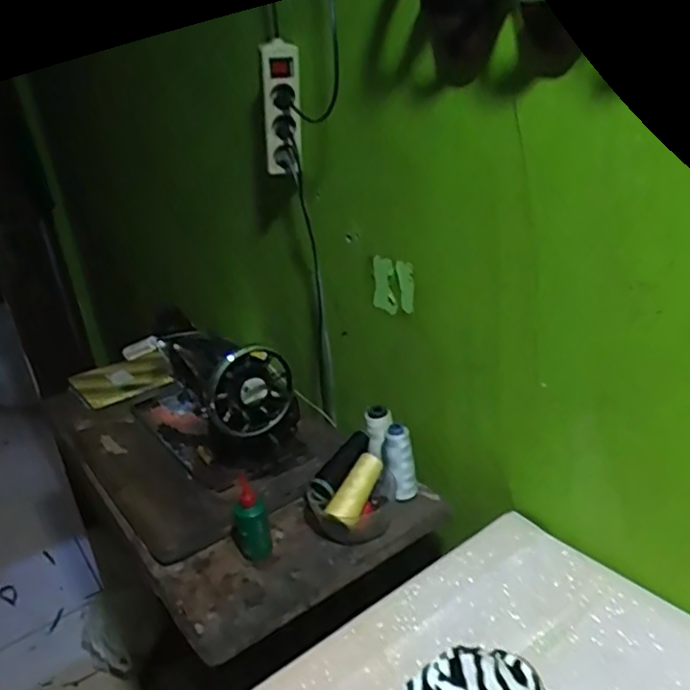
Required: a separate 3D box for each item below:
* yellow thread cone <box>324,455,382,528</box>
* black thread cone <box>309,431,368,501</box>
[{"bbox_3d":[0.014,0.198,0.884,0.041,0.046,0.109,8,42,31],"label":"yellow thread cone"},{"bbox_3d":[-0.001,0.172,0.911,0.038,0.036,0.128,11,45,37],"label":"black thread cone"}]

